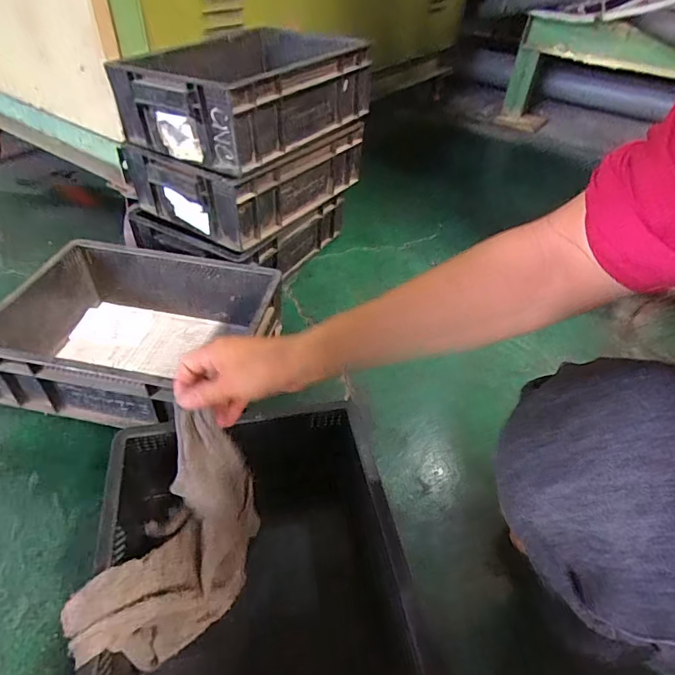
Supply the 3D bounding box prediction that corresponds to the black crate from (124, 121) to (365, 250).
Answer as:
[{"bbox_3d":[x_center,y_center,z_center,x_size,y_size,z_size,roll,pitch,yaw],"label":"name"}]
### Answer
[{"bbox_3d":[-0.152,-0.300,0.800,0.249,0.114,0.345,29,48,24],"label":"black crate"}]

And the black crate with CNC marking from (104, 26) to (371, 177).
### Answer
[{"bbox_3d":[-0.138,-0.397,0.738,0.254,0.118,0.362,25,47,21],"label":"black crate with CNC marking"}]

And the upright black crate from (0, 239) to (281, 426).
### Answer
[{"bbox_3d":[-0.276,-0.004,0.646,0.350,0.121,0.251,11,43,7],"label":"upright black crate"}]

